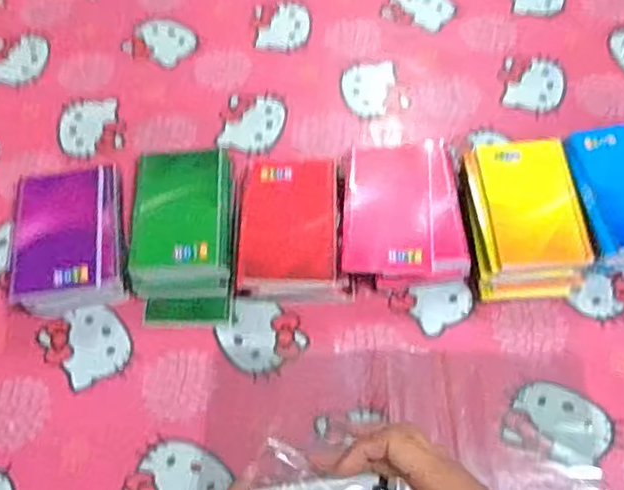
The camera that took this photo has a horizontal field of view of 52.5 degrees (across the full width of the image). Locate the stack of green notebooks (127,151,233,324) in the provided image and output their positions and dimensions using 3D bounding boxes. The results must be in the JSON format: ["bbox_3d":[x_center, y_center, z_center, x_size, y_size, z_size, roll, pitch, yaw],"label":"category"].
[{"bbox_3d":[-0.121,-0.010,0.607,0.094,0.052,0.168,-2,62,1],"label":"stack of green notebooks"}]

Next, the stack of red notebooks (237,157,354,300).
[{"bbox_3d":[-0.019,-0.014,0.609,0.100,0.048,0.145,-4,62,0],"label":"stack of red notebooks"}]

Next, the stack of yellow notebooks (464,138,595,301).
[{"bbox_3d":[0.198,-0.027,0.601,0.101,0.062,0.148,-5,62,-1],"label":"stack of yellow notebooks"}]

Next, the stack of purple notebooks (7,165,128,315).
[{"bbox_3d":[-0.228,-0.005,0.604,0.100,0.055,0.134,-7,62,-2],"label":"stack of purple notebooks"}]

